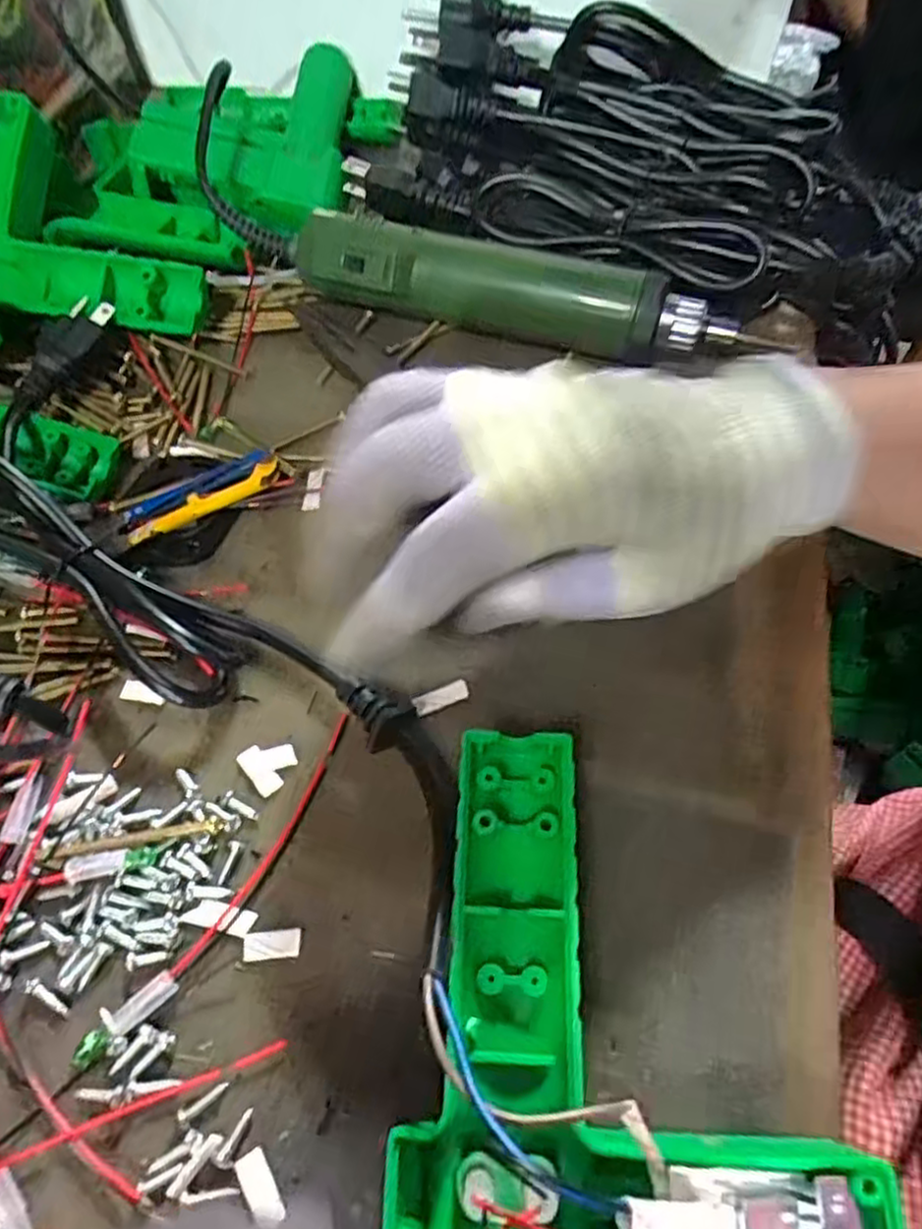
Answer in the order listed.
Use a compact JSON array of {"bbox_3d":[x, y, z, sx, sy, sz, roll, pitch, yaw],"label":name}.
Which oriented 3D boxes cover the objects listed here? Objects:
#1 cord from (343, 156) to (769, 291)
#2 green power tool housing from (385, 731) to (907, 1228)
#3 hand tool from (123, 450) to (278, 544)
[{"bbox_3d":[0.045,-0.210,0.374,0.225,0.025,0.036,16,60,9],"label":"cord"},{"bbox_3d":[0.043,0.109,0.183,0.114,0.051,0.151,2,58,1],"label":"green power tool housing"},{"bbox_3d":[-0.109,-0.050,0.303,0.066,0.010,0.025,-34,64,-19],"label":"hand tool"}]

